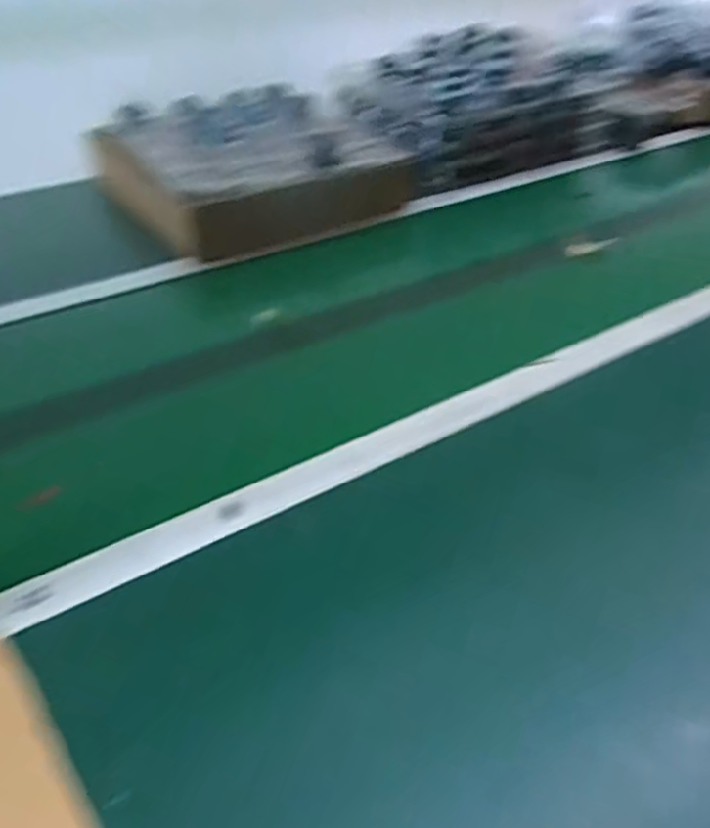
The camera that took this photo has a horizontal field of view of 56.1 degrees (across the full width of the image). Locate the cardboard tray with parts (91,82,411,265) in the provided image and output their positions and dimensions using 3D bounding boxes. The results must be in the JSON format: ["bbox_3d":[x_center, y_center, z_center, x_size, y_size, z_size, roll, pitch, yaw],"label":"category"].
[{"bbox_3d":[-0.170,-0.404,1.074,0.397,0.110,0.395,-24,44,-26],"label":"cardboard tray with parts"}]

